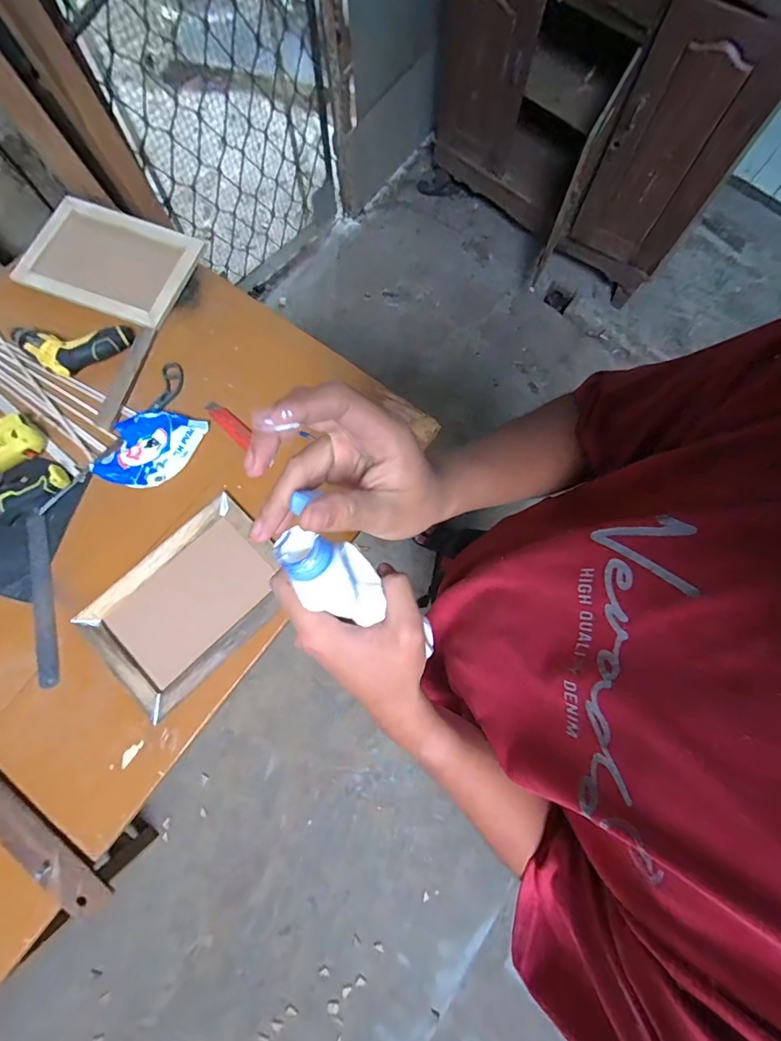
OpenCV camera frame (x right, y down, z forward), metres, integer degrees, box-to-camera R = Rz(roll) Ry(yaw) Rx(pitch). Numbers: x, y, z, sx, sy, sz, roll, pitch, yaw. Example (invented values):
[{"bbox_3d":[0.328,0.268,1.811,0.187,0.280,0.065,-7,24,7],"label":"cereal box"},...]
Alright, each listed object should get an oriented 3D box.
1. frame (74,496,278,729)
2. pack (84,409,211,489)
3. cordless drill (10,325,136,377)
[{"bbox_3d":[-0.308,0.122,0.696,0.288,0.024,0.205,-43,81,-9],"label":"frame"},{"bbox_3d":[-0.398,-0.120,0.746,0.127,0.034,0.160,26,78,6],"label":"pack"},{"bbox_3d":[-0.558,-0.297,0.777,0.195,0.043,0.091,-8,77,-2],"label":"cordless drill"}]

